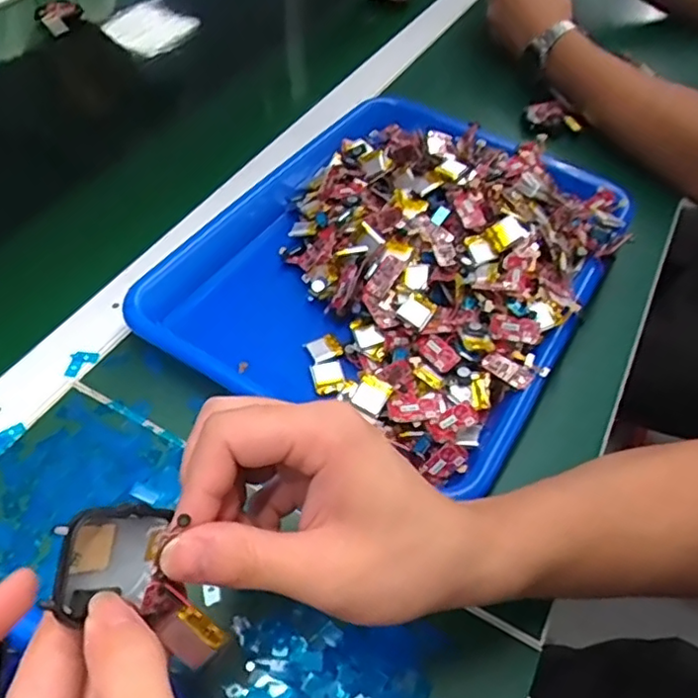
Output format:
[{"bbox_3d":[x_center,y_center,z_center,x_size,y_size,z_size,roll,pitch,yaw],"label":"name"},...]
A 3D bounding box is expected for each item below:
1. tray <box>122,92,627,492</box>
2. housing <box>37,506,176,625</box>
[{"bbox_3d":[0.036,-0.075,0.436,0.260,0.060,0.324,29,55,17],"label":"tray"},{"bbox_3d":[-0.082,0.071,0.208,0.009,0.036,0.034,7,82,43],"label":"housing"}]

